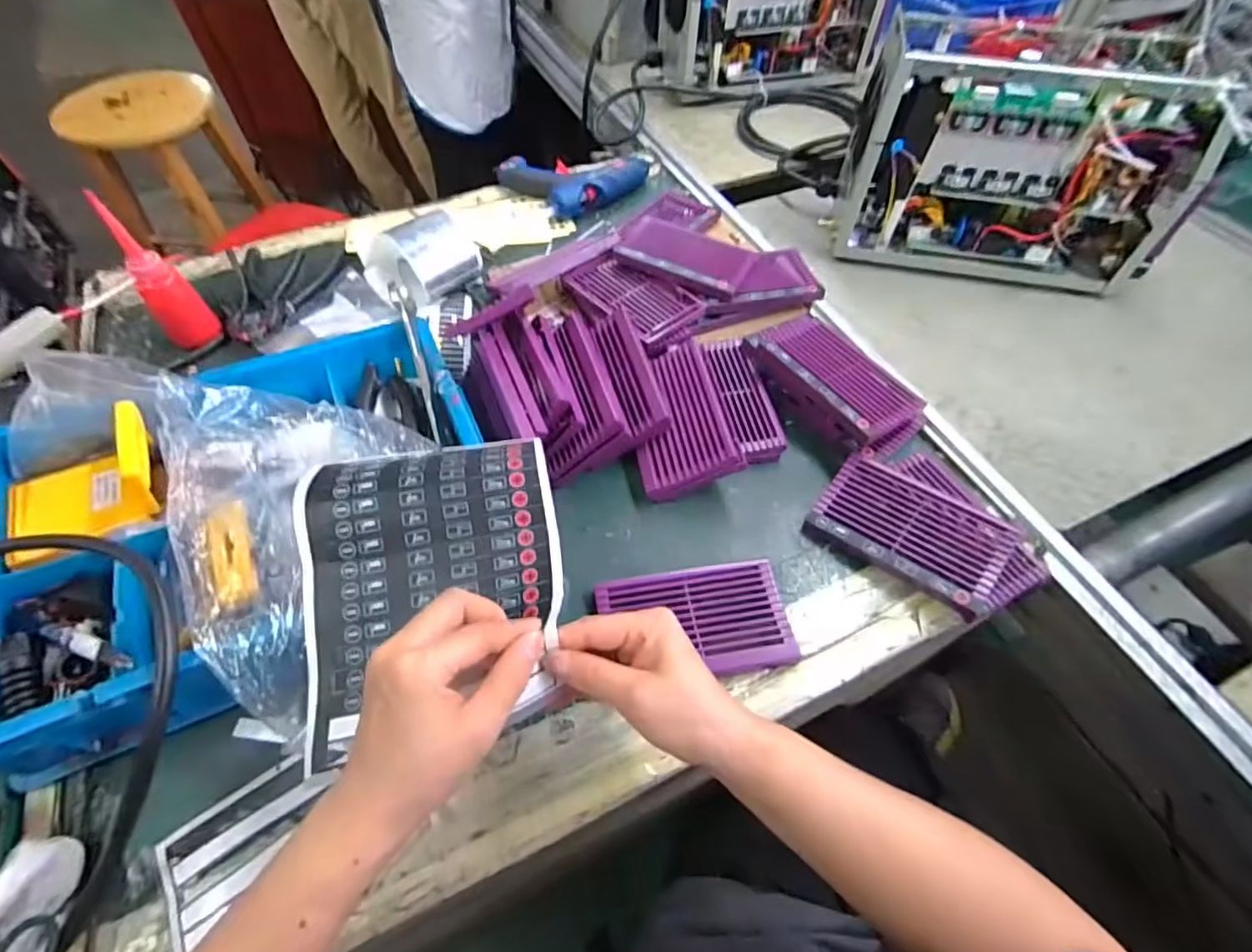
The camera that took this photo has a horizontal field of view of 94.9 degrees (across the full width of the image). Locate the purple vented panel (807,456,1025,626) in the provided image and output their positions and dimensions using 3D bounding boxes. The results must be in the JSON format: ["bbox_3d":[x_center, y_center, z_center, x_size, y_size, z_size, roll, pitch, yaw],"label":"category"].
[{"bbox_3d":[0.254,0.042,0.505,0.154,0.027,0.115,32,61,20],"label":"purple vented panel"}]

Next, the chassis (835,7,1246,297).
[{"bbox_3d":[0.465,-0.375,0.697,0.359,0.228,0.145,10,56,6],"label":"chassis"}]

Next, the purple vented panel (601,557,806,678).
[{"bbox_3d":[0.055,0.117,0.461,0.146,0.017,0.085,-6,55,-5],"label":"purple vented panel"}]

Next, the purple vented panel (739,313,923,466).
[{"bbox_3d":[0.210,-0.100,0.582,0.099,0.036,0.183,-30,60,-20],"label":"purple vented panel"}]

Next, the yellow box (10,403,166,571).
[{"bbox_3d":[-0.429,0.006,0.452,0.123,0.060,0.084,-24,59,-16],"label":"yellow box"}]

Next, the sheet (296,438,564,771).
[{"bbox_3d":[-0.128,0.072,0.385,0.169,0.050,0.194,-9,56,-7],"label":"sheet"}]

